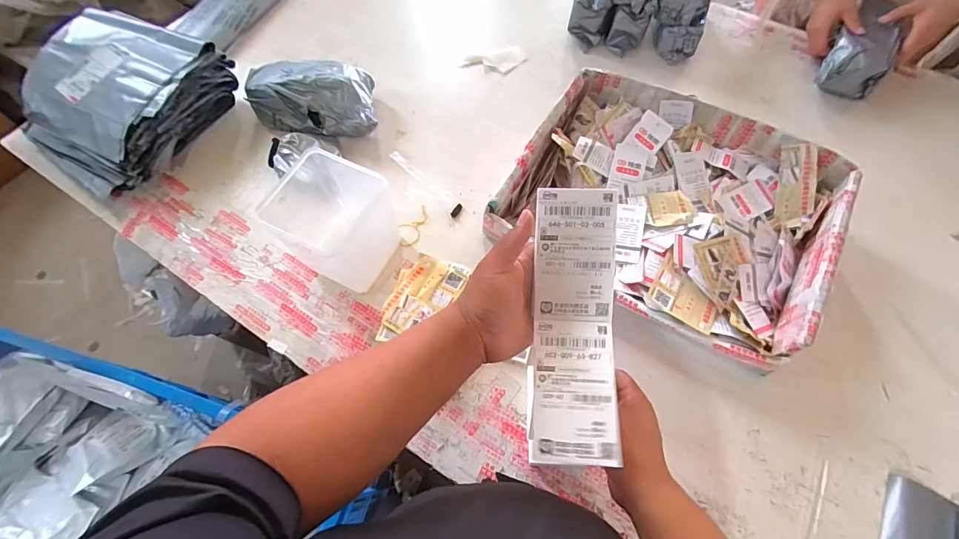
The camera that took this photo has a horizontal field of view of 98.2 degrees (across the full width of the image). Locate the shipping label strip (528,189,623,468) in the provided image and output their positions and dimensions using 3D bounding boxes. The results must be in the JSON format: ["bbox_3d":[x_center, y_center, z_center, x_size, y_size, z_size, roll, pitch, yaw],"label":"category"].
[{"bbox_3d":[0.090,0.050,0.398,0.077,0.030,0.251,3,83,4],"label":"shipping label strip"}]

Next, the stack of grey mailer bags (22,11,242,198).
[{"bbox_3d":[-0.728,-0.338,0.839,0.309,0.147,0.333,22,67,13],"label":"stack of grey mailer bags"}]

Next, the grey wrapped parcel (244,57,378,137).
[{"bbox_3d":[-0.336,-0.352,0.845,0.270,0.100,0.133,7,64,6],"label":"grey wrapped parcel"}]

